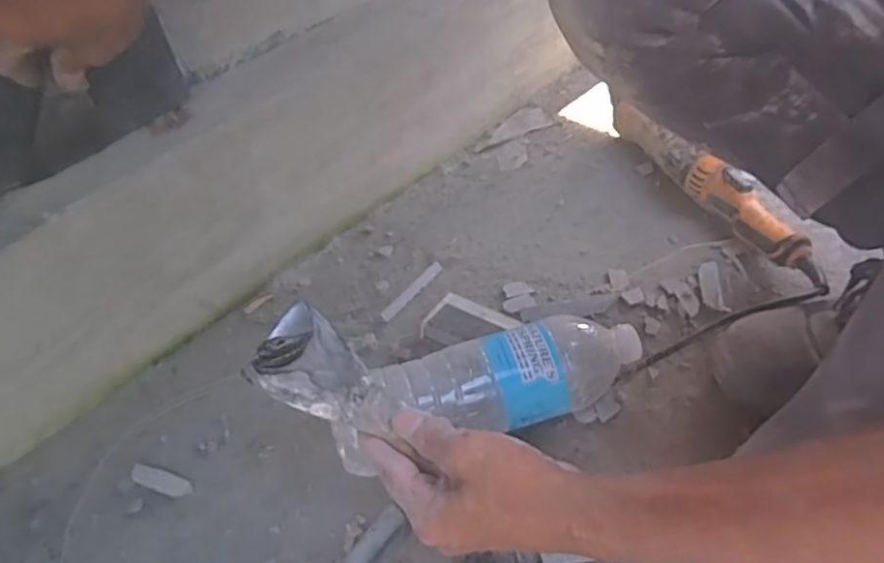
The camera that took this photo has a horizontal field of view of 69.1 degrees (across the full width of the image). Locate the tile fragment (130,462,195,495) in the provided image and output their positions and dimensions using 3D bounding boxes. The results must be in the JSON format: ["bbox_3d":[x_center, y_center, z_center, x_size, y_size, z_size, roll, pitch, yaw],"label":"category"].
[{"bbox_3d":[-0.229,0.162,0.523,0.056,0.004,0.017,11,45,17],"label":"tile fragment"}]

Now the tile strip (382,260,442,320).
[{"bbox_3d":[-0.029,0.009,0.664,0.014,0.004,0.096,22,49,26],"label":"tile strip"}]

